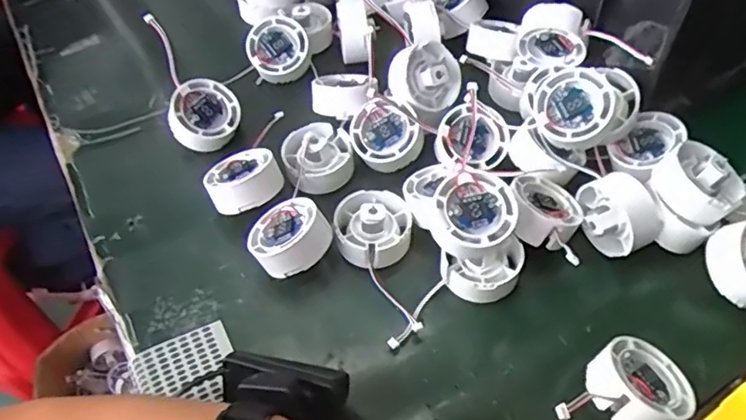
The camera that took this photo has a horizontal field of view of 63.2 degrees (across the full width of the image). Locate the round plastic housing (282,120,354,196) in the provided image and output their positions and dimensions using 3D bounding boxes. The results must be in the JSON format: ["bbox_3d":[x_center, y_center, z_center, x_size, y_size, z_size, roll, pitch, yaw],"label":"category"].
[{"bbox_3d":[-0.043,-0.044,0.478,0.053,0.029,0.056,-2,53,2],"label":"round plastic housing"}]

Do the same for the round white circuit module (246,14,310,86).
[{"bbox_3d":[-0.085,-0.145,0.550,0.053,0.026,0.055,-18,93,-1],"label":"round white circuit module"}]

